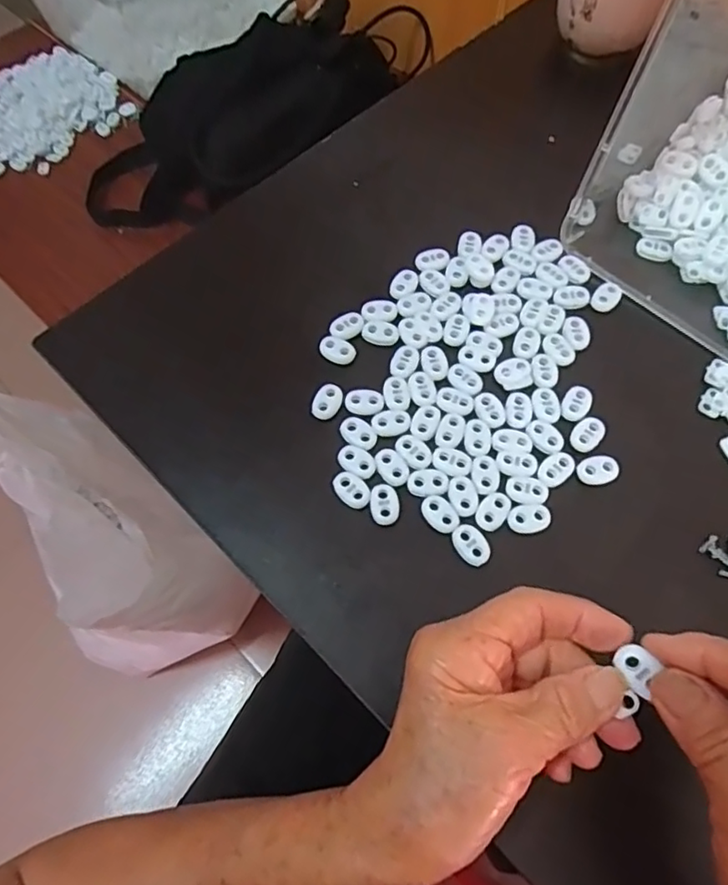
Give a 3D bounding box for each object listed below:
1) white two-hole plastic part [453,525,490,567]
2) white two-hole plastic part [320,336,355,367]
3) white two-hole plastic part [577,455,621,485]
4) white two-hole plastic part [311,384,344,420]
[{"bbox_3d":[0.057,0.053,0.312,0.016,0.004,0.023,-37,70,-14],"label":"white two-hole plastic part"},{"bbox_3d":[-0.016,-0.056,0.363,0.021,0.005,0.017,23,68,12],"label":"white two-hole plastic part"},{"bbox_3d":[0.130,0.015,0.329,0.024,0.004,0.016,-16,66,-5],"label":"white two-hole plastic part"},{"bbox_3d":[-0.021,-0.024,0.347,0.015,0.004,0.023,24,68,12],"label":"white two-hole plastic part"}]

